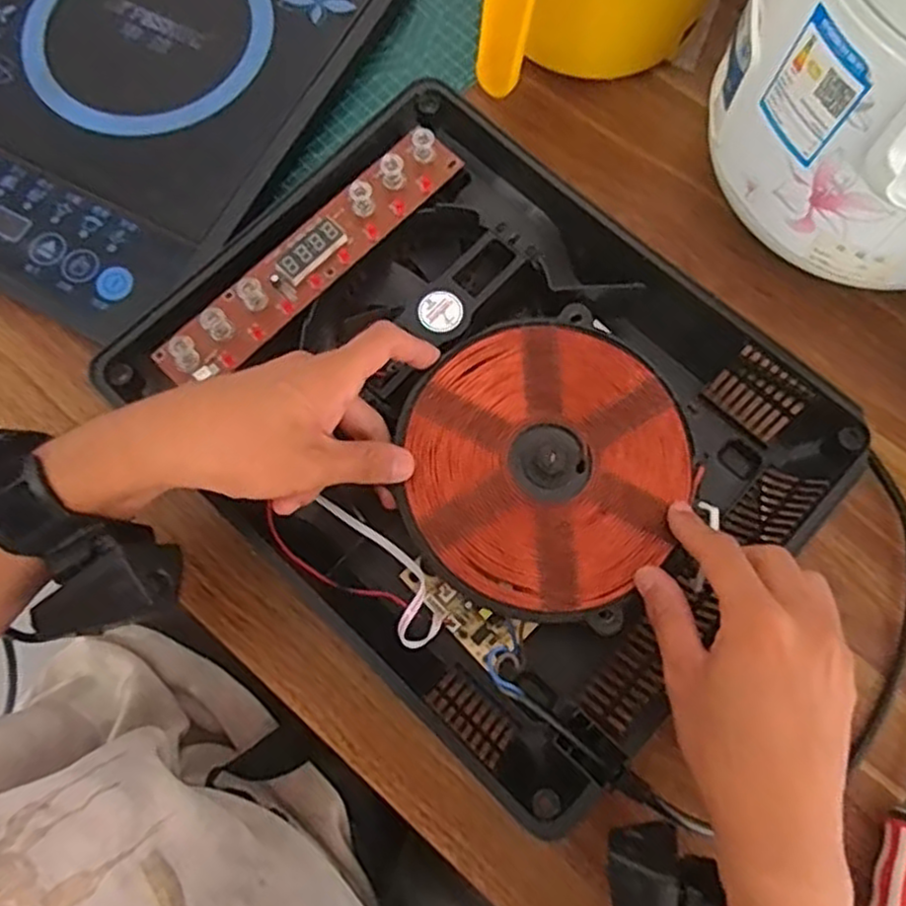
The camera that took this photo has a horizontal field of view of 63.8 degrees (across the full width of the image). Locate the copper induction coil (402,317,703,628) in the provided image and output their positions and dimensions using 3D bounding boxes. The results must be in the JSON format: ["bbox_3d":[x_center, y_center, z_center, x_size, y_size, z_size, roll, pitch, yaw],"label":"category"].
[{"bbox_3d":[0.048,0.005,0.384,0.144,0.010,0.152,0,74,-1],"label":"copper induction coil"}]

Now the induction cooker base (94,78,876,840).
[{"bbox_3d":[0.020,-0.027,0.415,0.336,0.059,0.287,42,77,10],"label":"induction cooker base"}]

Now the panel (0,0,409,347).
[{"bbox_3d":[-0.229,-0.262,0.495,0.283,0.020,0.338,28,75,7],"label":"panel"}]

